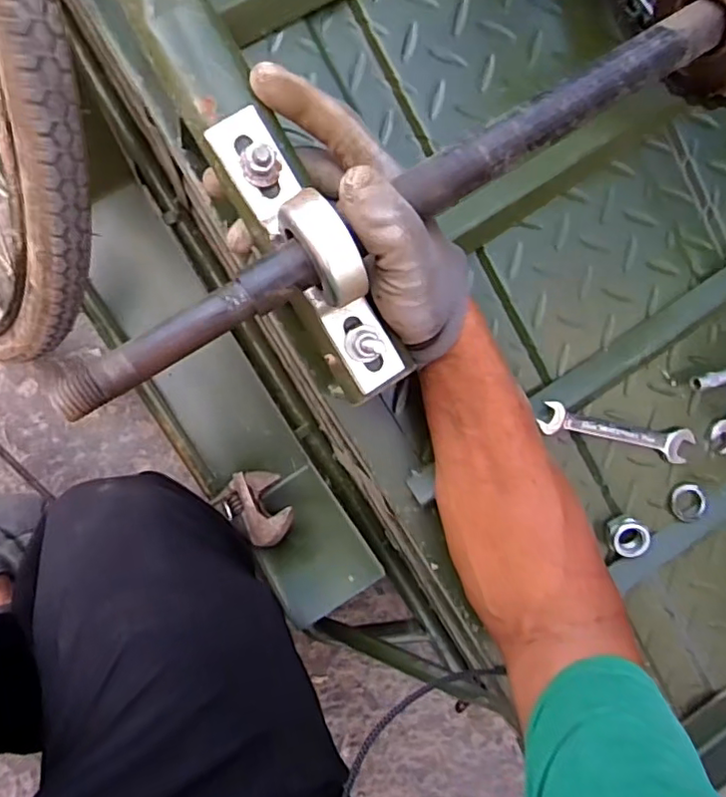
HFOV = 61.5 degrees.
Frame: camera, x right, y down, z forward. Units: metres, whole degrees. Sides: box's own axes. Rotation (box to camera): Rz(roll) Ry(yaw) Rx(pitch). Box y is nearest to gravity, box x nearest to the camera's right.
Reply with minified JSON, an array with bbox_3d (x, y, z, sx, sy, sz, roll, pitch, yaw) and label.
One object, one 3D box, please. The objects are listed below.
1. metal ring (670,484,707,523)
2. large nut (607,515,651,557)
[{"bbox_3d":[0.258,0.083,0.482,0.028,0.008,0.030,0,86,-3],"label":"metal ring"},{"bbox_3d":[0.205,0.108,0.472,0.029,0.019,0.027,44,84,1],"label":"large nut"}]

